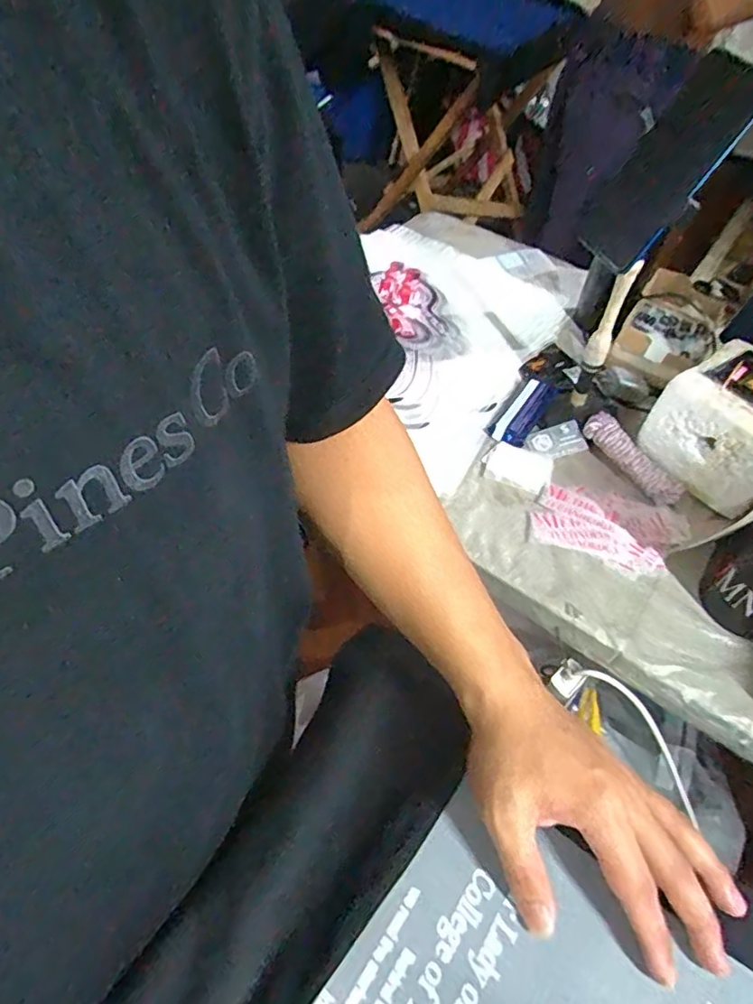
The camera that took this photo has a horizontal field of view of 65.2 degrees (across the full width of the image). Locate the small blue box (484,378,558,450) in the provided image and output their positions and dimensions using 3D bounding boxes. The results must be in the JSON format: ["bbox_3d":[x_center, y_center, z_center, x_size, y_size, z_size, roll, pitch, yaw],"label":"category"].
[{"bbox_3d":[0.182,-0.112,0.730,0.050,0.013,0.113,19,56,38],"label":"small blue box"}]

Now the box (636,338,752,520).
[{"bbox_3d":[0.399,-0.086,0.657,0.122,0.117,0.143,-28,60,-24],"label":"box"}]

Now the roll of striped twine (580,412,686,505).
[{"bbox_3d":[0.295,-0.052,0.677,0.030,0.034,0.131,-26,59,-22],"label":"roll of striped twine"}]

